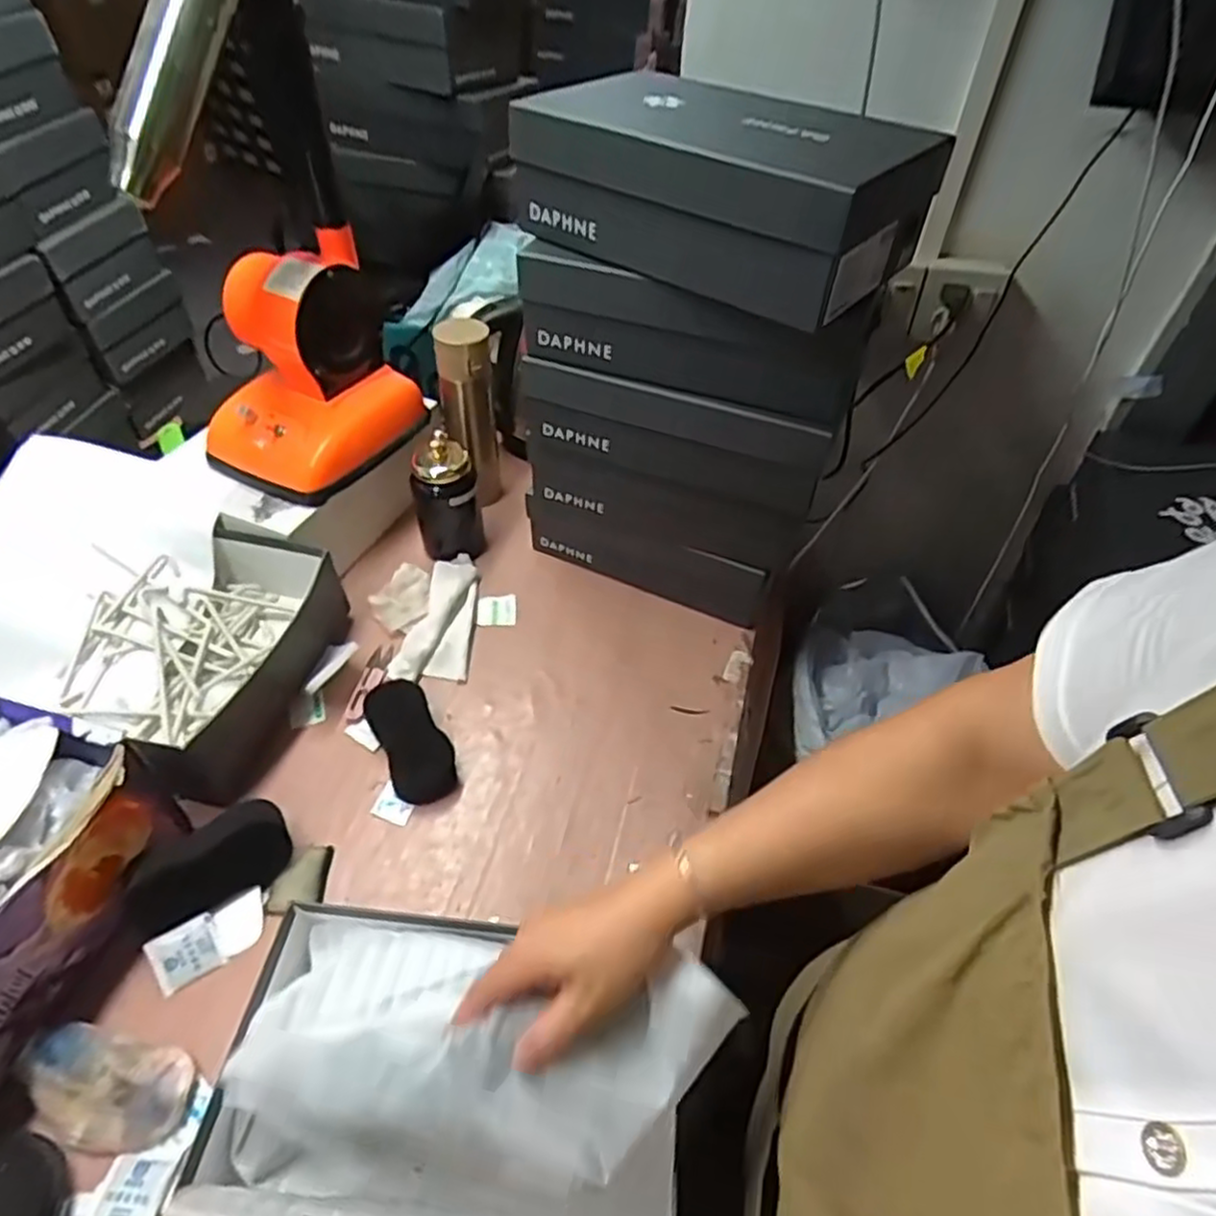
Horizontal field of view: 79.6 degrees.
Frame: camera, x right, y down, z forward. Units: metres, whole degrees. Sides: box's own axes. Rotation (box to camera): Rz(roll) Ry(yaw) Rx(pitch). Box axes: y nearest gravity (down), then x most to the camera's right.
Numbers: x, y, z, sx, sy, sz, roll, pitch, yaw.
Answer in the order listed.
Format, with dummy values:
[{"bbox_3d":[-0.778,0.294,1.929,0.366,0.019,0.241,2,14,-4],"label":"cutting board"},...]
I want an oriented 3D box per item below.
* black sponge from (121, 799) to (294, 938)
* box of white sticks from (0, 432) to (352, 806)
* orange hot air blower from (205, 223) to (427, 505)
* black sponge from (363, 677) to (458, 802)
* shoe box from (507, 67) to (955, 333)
[{"bbox_3d":[-0.336,0.220,0.622,0.123,0.068,0.030,-27,19,-25],"label":"black sponge"},{"bbox_3d":[-0.490,-0.010,0.770,0.364,0.131,0.311,13,48,9],"label":"box of white sticks"},{"bbox_3d":[-0.347,-0.269,0.814,0.173,0.203,0.200,19,49,15],"label":"orange hot air blower"},{"bbox_3d":[-0.197,0.129,0.726,0.059,0.021,0.130,-24,67,-23],"label":"black sponge"},{"bbox_3d":[0.097,-0.350,0.602,0.288,0.100,0.198,31,53,24],"label":"shoe box"}]

